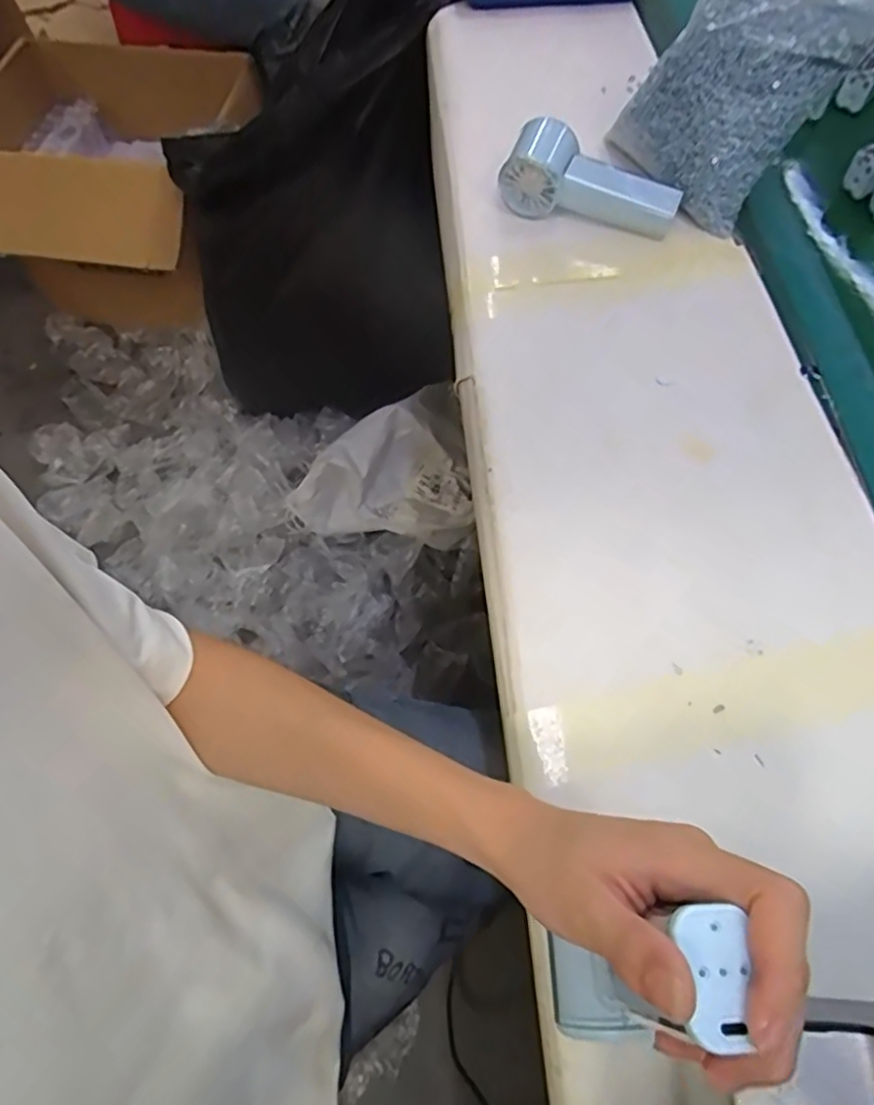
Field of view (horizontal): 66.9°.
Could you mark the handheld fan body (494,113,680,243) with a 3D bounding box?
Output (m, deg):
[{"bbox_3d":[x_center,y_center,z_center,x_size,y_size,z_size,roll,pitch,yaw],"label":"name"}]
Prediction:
[{"bbox_3d":[0.131,-0.314,0.563,0.145,0.061,0.045,16,65,9],"label":"handheld fan body"}]

